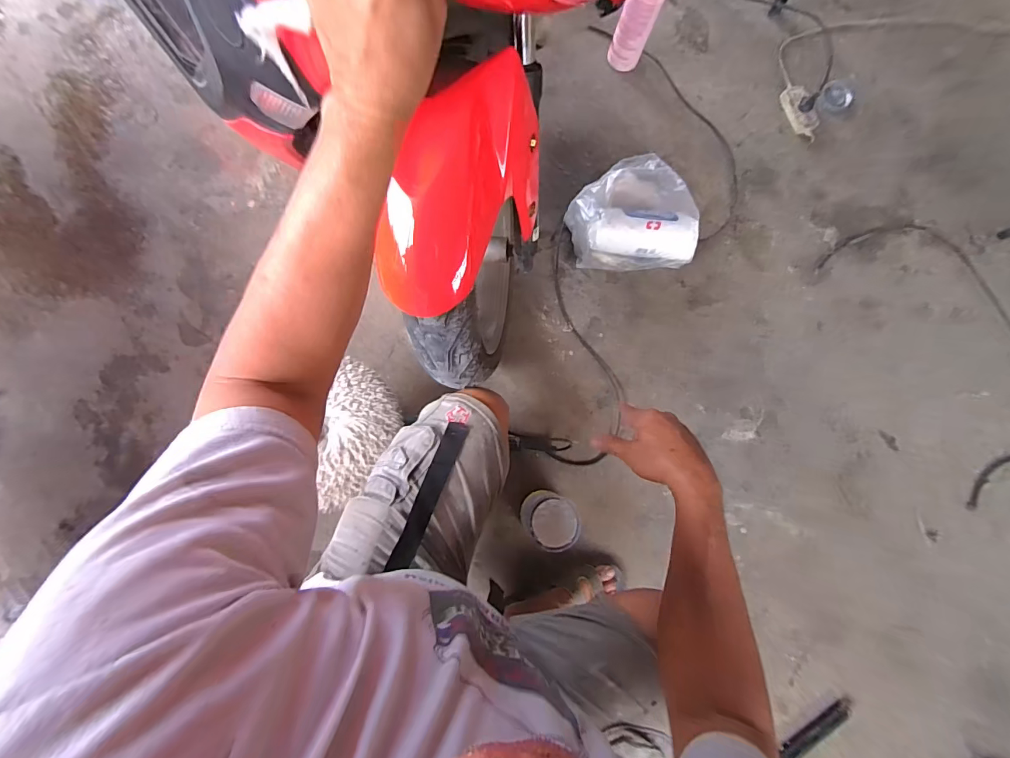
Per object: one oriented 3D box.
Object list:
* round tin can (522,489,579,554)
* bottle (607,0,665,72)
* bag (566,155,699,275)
[{"bbox_3d":[0.088,0.273,0.834,0.099,0.119,0.098,1,81,-5],"label":"round tin can"},{"bbox_3d":[0.305,-0.823,0.962,0.083,0.225,0.068,19,80,-2],"label":"bottle"},{"bbox_3d":[0.277,-0.366,0.936,0.265,0.124,0.234,-3,81,-5],"label":"bag"}]

